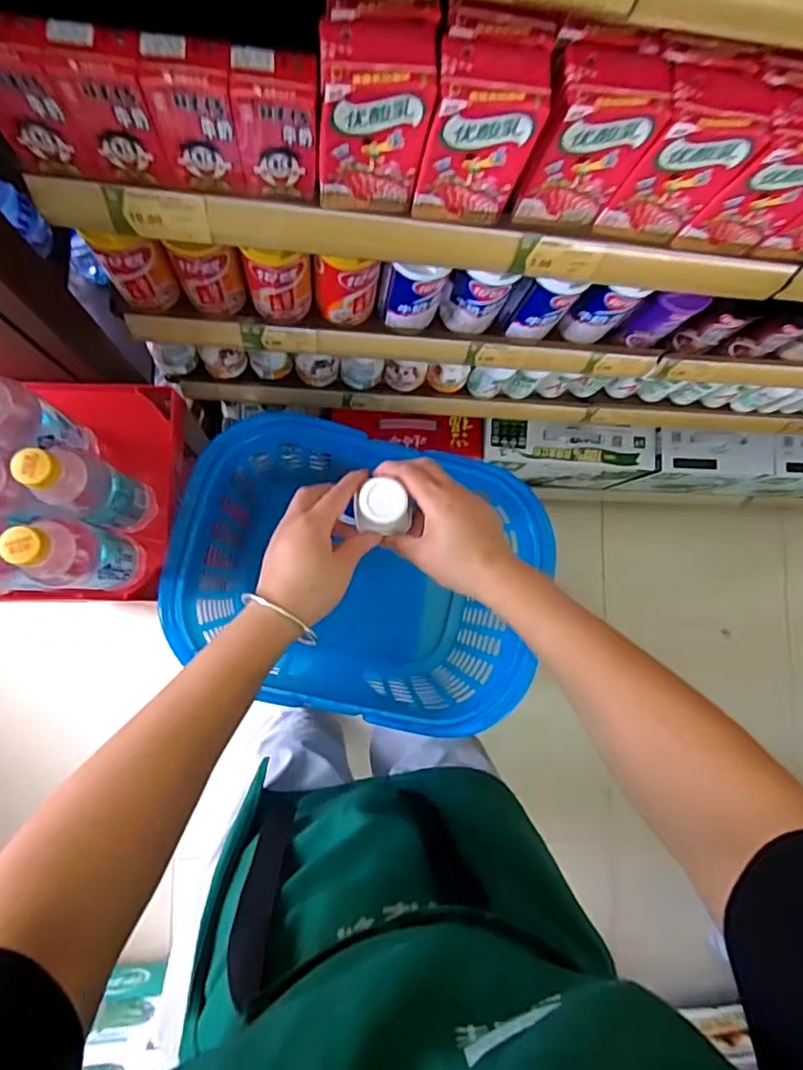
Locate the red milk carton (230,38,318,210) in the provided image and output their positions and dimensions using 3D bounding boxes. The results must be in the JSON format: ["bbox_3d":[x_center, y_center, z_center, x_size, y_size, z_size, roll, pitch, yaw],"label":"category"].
[{"bbox_3d":[-0.080,-0.265,0.379,0.050,0.088,0.034,-2,86,-7],"label":"red milk carton"}]

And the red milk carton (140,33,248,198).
[{"bbox_3d":[-0.131,-0.267,0.370,0.053,0.086,0.037,0,86,-7],"label":"red milk carton"}]

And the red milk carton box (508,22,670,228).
[{"bbox_3d":[0.122,-0.270,0.389,0.065,0.099,0.056,3,85,-7],"label":"red milk carton box"}]

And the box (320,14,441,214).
[{"bbox_3d":[-0.018,-0.268,0.376,0.066,0.106,0.047,2,86,-7],"label":"box"}]

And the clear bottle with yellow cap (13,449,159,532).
[{"bbox_3d":[-0.287,-0.038,0.548,0.049,0.212,0.053,1,86,-7],"label":"clear bottle with yellow cap"}]

